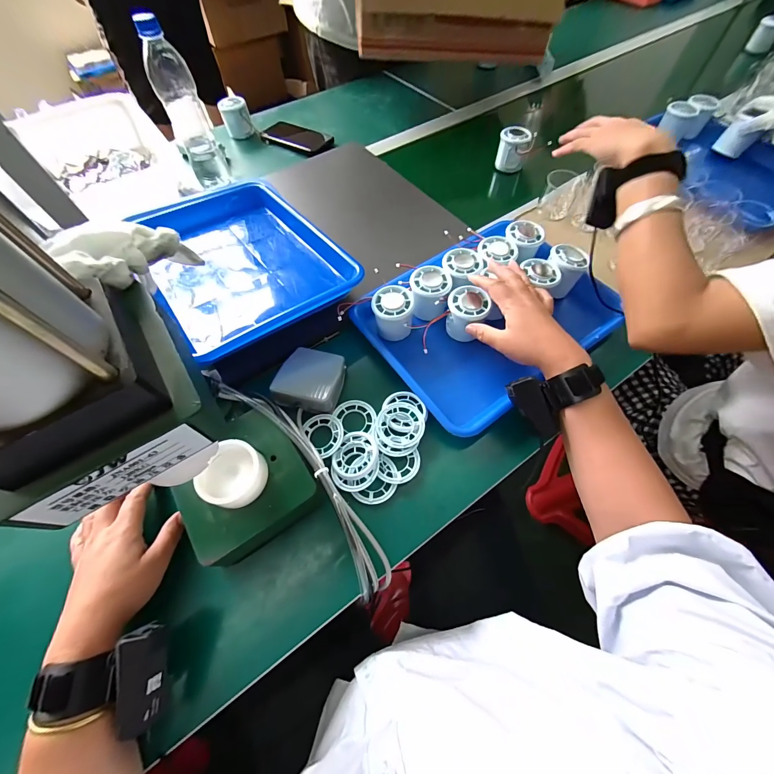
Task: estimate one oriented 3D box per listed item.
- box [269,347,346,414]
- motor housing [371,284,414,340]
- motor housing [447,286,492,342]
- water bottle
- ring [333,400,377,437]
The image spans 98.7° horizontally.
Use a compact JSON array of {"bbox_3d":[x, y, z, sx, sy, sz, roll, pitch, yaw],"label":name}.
[{"bbox_3d":[-0.099,-0.012,0.433,0.077,0.030,0.080,12,63,8],"label":"box"},{"bbox_3d":[0.008,-0.102,0.465,0.054,0.051,0.054,-1,62,1],"label":"motor housing"},{"bbox_3d":[0.110,-0.098,0.460,0.055,0.055,0.055,13,63,8],"label":"motor housing"},{"bbox_3d":[-0.349,-0.471,0.588,0.063,0.251,0.054,-27,65,-12],"label":"water bottle"},{"bbox_3d":[-0.040,0.039,0.420,0.054,0.010,0.048,2,54,1],"label":"ring"}]

